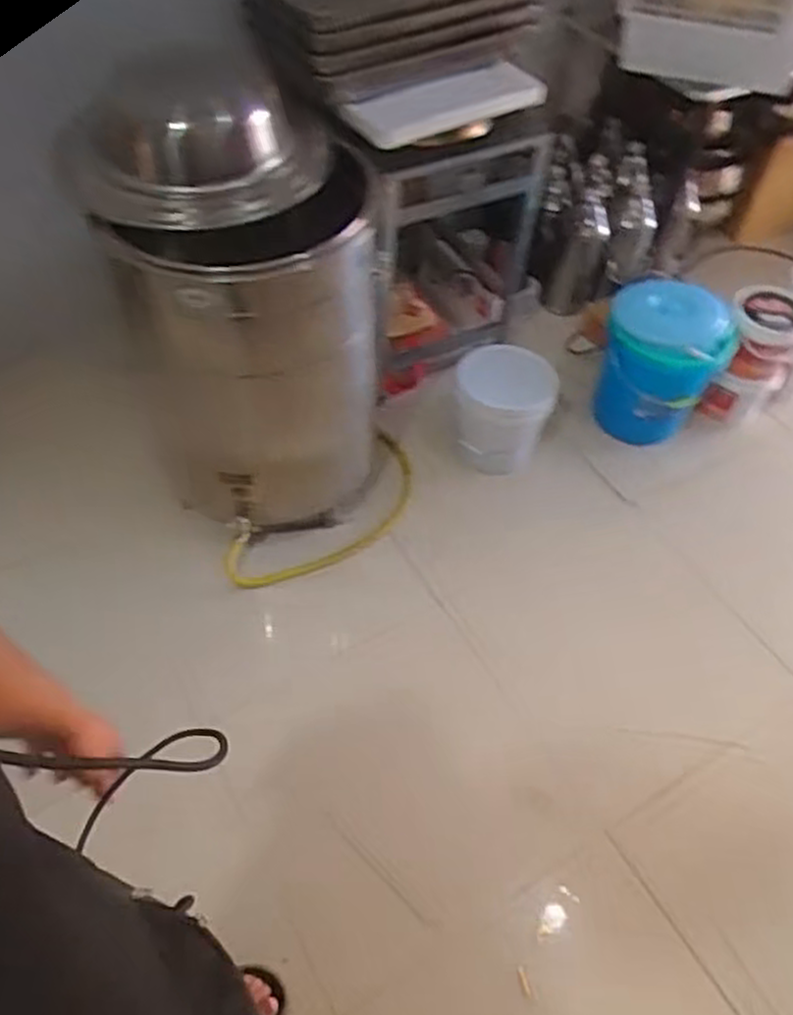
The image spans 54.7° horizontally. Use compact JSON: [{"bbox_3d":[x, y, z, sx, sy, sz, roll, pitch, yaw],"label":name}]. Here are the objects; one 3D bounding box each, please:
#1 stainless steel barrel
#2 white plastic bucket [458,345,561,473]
[{"bbox_3d":[-0.256,-0.342,1.432,0.442,0.910,0.369,-1,53,-3],"label":"stainless steel barrel"},{"bbox_3d":[0.267,-0.248,1.916,0.228,0.207,0.236,1,53,-2],"label":"white plastic bucket"}]

